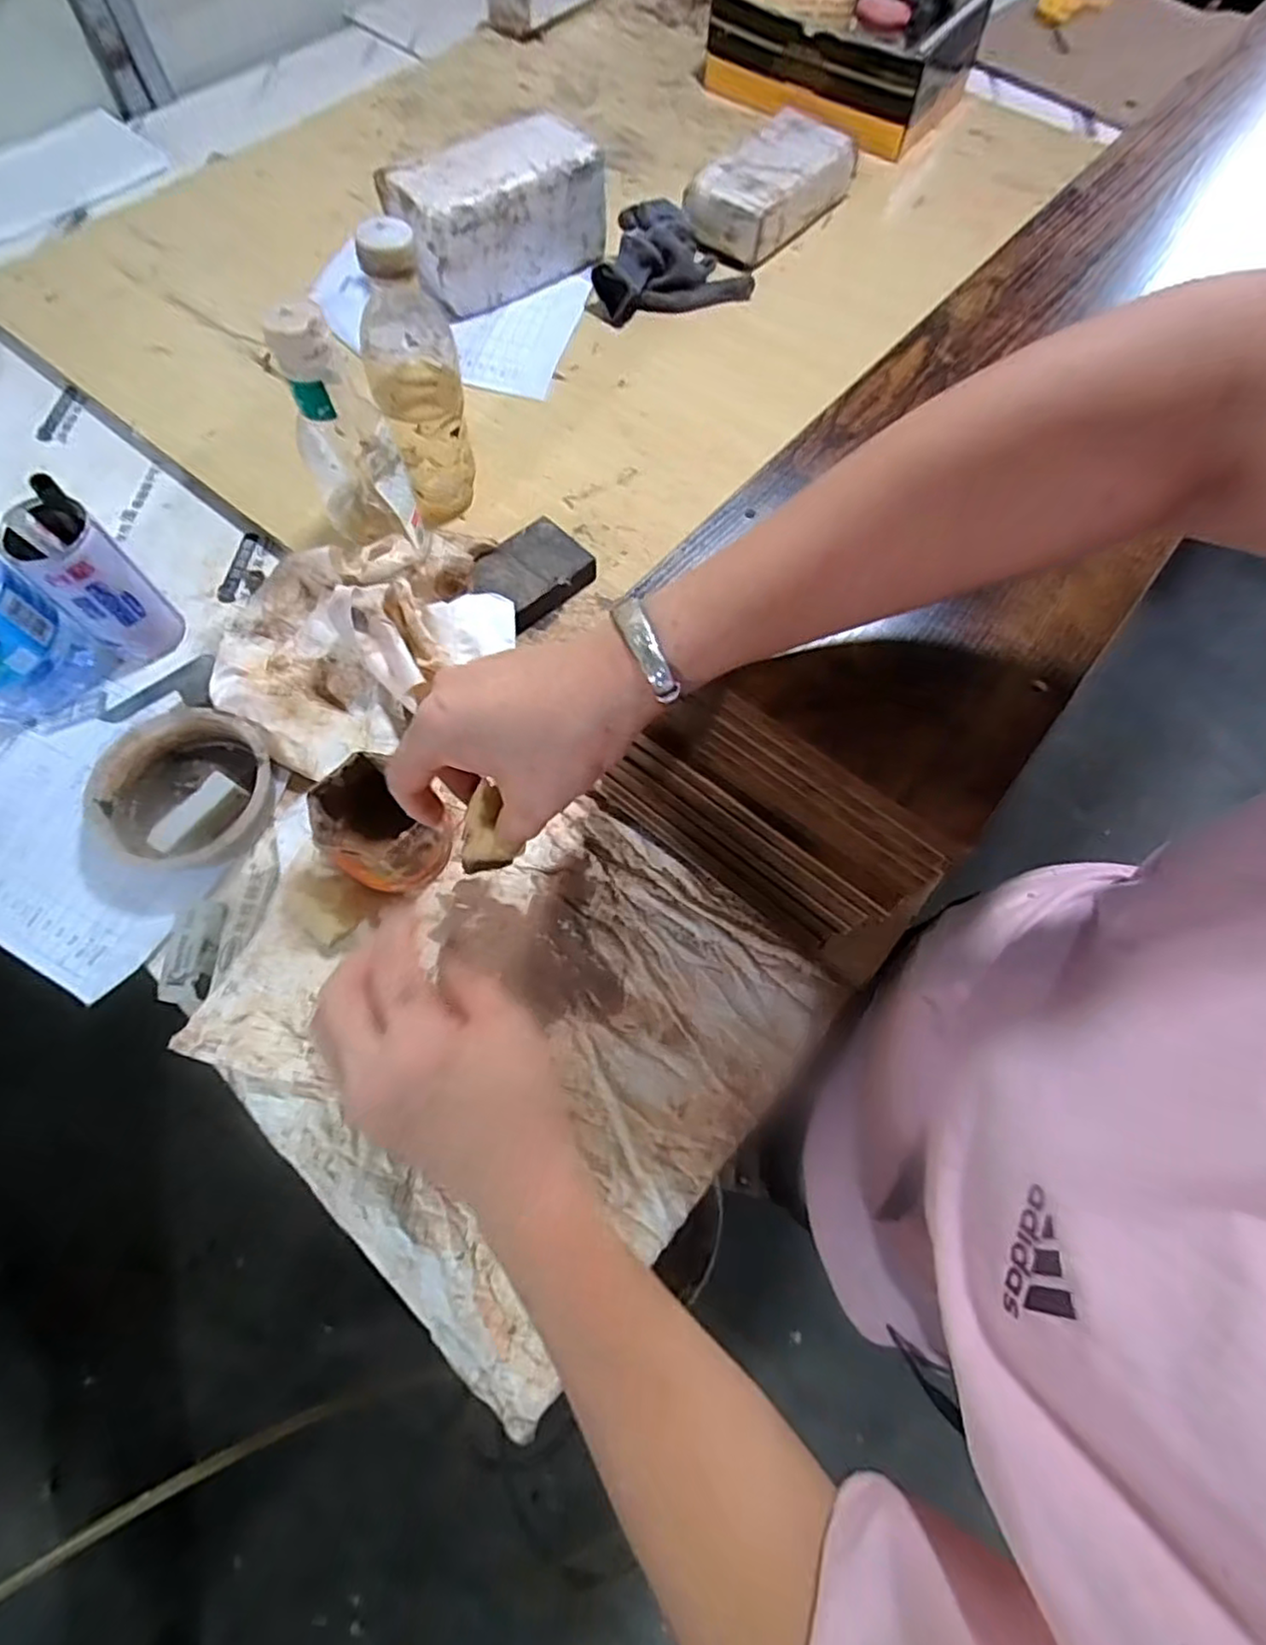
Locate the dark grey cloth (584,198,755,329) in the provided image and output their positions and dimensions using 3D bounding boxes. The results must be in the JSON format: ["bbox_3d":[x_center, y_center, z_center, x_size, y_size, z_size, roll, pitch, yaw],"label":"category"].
[{"bbox_3d":[0.049,-0.614,0.761,0.165,0.053,0.145,18,67,6],"label":"dark grey cloth"}]

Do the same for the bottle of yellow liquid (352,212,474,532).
[{"bbox_3d":[-0.176,-0.354,0.559,0.070,0.216,0.060,-14,68,-8],"label":"bottle of yellow liquid"}]

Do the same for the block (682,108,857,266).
[{"bbox_3d":[0.166,-0.754,0.815,0.116,0.067,0.229,40,71,14],"label":"block"}]

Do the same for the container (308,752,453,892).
[{"bbox_3d":[-0.181,0.005,0.484,0.082,0.066,0.067,42,72,15],"label":"container"}]

